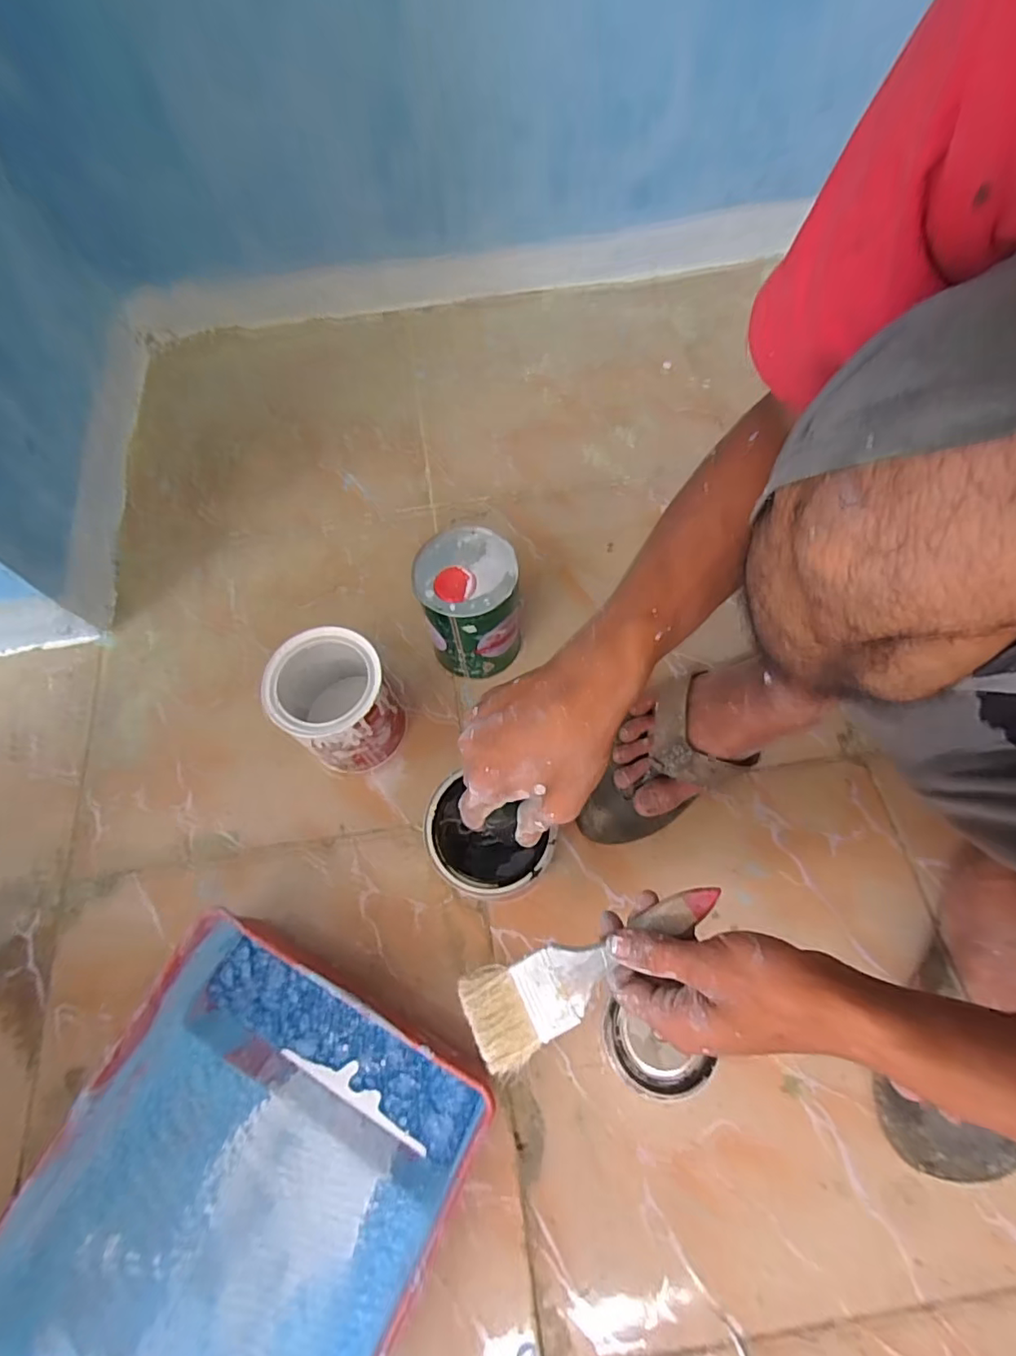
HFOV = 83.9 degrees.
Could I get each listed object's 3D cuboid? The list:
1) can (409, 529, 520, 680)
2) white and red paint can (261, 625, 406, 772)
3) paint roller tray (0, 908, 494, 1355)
[{"bbox_3d":[-0.036,-0.070,0.581,0.093,0.134,0.097,-1,66,2],"label":"can"},{"bbox_3d":[-0.162,0.023,0.549,0.099,0.127,0.110,-25,67,-8],"label":"white and red paint can"},{"bbox_3d":[-0.206,0.396,0.411,0.276,0.076,0.352,26,70,14],"label":"paint roller tray"}]

